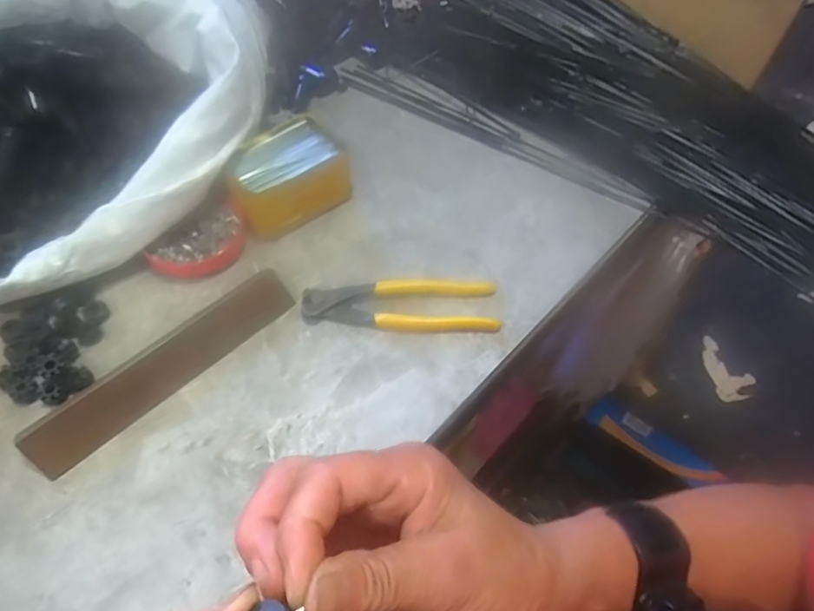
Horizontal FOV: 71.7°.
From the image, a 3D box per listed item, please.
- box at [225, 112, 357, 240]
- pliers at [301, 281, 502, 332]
[{"bbox_3d":[-0.118,-0.125,0.549,0.114,0.050,0.086,-34,62,-24],"label":"box"},{"bbox_3d":[-0.005,-0.001,0.483,0.166,0.014,0.049,0,54,-2],"label":"pliers"}]

